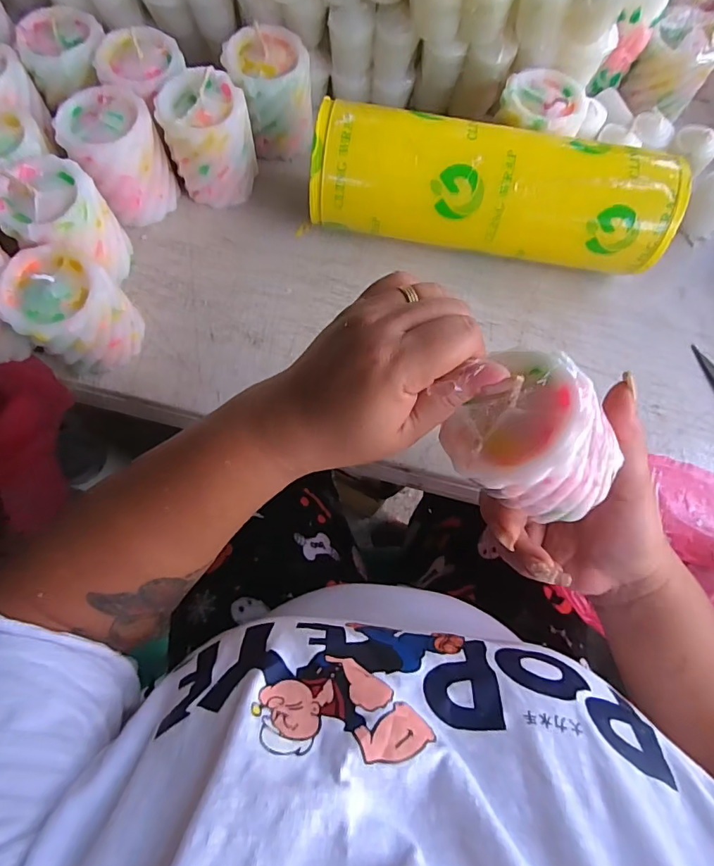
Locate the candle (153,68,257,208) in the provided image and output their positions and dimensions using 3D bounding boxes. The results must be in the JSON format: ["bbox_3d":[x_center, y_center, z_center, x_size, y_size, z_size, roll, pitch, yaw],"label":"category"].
[{"bbox_3d":[-0.118,-0.240,0.385,0.064,0.078,0.068,1,73,-2],"label":"candle"}]

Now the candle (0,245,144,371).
[{"bbox_3d":[-0.198,-0.083,0.336,0.065,0.074,0.063,1,73,-2],"label":"candle"}]

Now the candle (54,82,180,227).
[{"bbox_3d":[-0.190,-0.222,0.380,0.065,0.073,0.071,-30,76,-10],"label":"candle"}]

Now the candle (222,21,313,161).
[{"bbox_3d":[-0.072,-0.291,0.405,0.065,0.068,0.061,-4,73,-3],"label":"candle"}]

